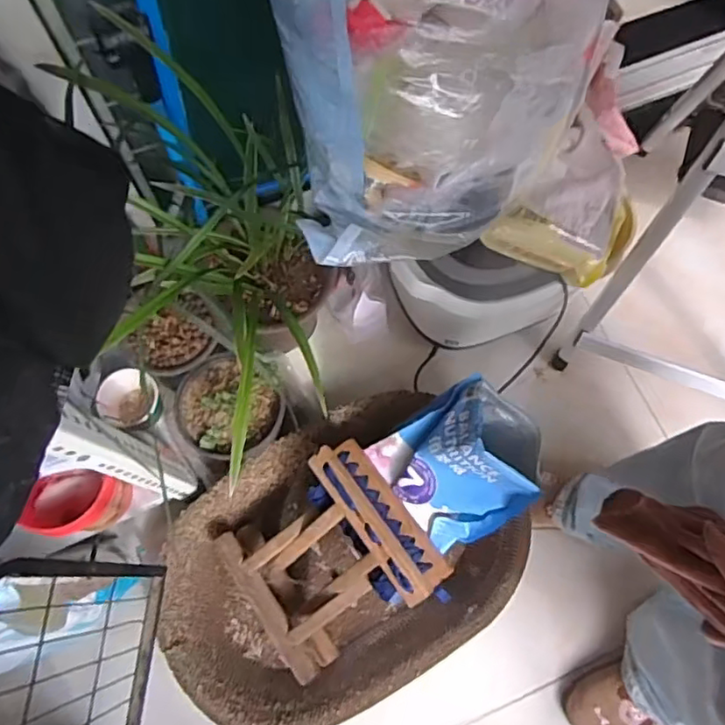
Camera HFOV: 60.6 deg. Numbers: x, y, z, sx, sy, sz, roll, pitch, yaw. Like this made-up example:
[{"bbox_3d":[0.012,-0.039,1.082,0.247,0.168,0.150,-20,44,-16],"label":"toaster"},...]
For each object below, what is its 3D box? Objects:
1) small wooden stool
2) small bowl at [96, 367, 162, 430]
[{"bbox_3d":[-0.048,0.276,0.877,0.257,0.174,0.234,-34,76,-12],"label":"small wooden stool"},{"bbox_3d":[-0.350,0.057,0.943,0.088,0.075,0.084,35,74,10],"label":"small bowl"}]

